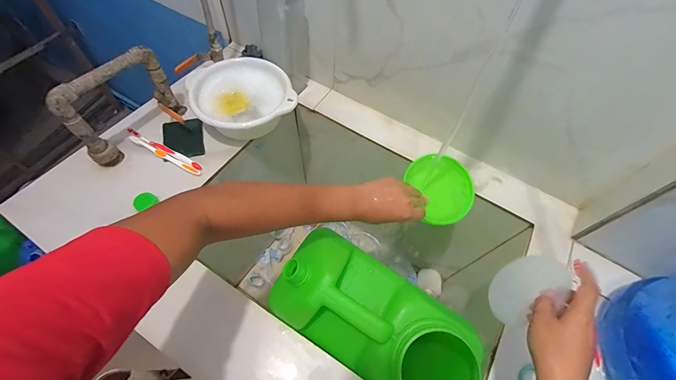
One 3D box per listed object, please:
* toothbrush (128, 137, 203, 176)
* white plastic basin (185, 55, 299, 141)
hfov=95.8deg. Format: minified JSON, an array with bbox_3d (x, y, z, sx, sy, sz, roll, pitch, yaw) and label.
[{"bbox_3d":[-0.356,-0.072,0.623,0.170,0.013,0.012,25,61,11],"label":"toothbrush"},{"bbox_3d":[-0.203,-0.187,0.661,0.188,0.078,0.191,1,60,-2],"label":"white plastic basin"}]

